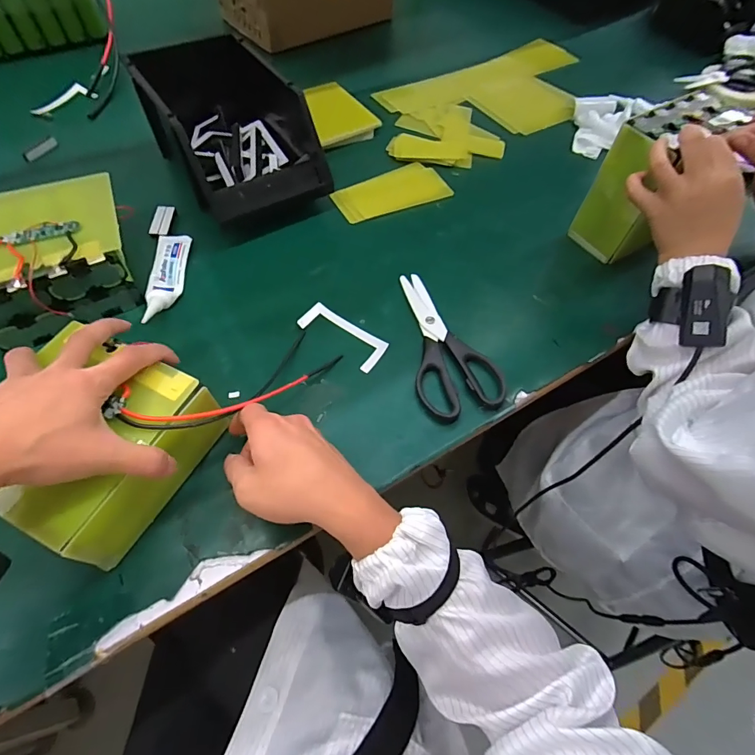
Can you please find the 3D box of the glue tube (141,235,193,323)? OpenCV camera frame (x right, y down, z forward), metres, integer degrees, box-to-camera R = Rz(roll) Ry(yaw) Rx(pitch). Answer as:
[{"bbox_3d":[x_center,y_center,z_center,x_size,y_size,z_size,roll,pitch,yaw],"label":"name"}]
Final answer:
[{"bbox_3d":[-0.241,-0.113,0.467,0.036,0.024,0.139,-2,60,-4],"label":"glue tube"}]

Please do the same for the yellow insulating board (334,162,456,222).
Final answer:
[{"bbox_3d":[0.018,-0.258,0.576,0.153,0.010,0.080,-21,63,-14],"label":"yellow insulating board"}]

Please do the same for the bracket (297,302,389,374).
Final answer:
[{"bbox_3d":[-0.038,-0.045,0.448,0.098,0.005,0.039,33,64,15],"label":"bracket"}]

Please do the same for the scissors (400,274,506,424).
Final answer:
[{"bbox_3d":[0.072,-0.044,0.446,0.083,0.013,0.188,-8,61,-7],"label":"scissors"}]

